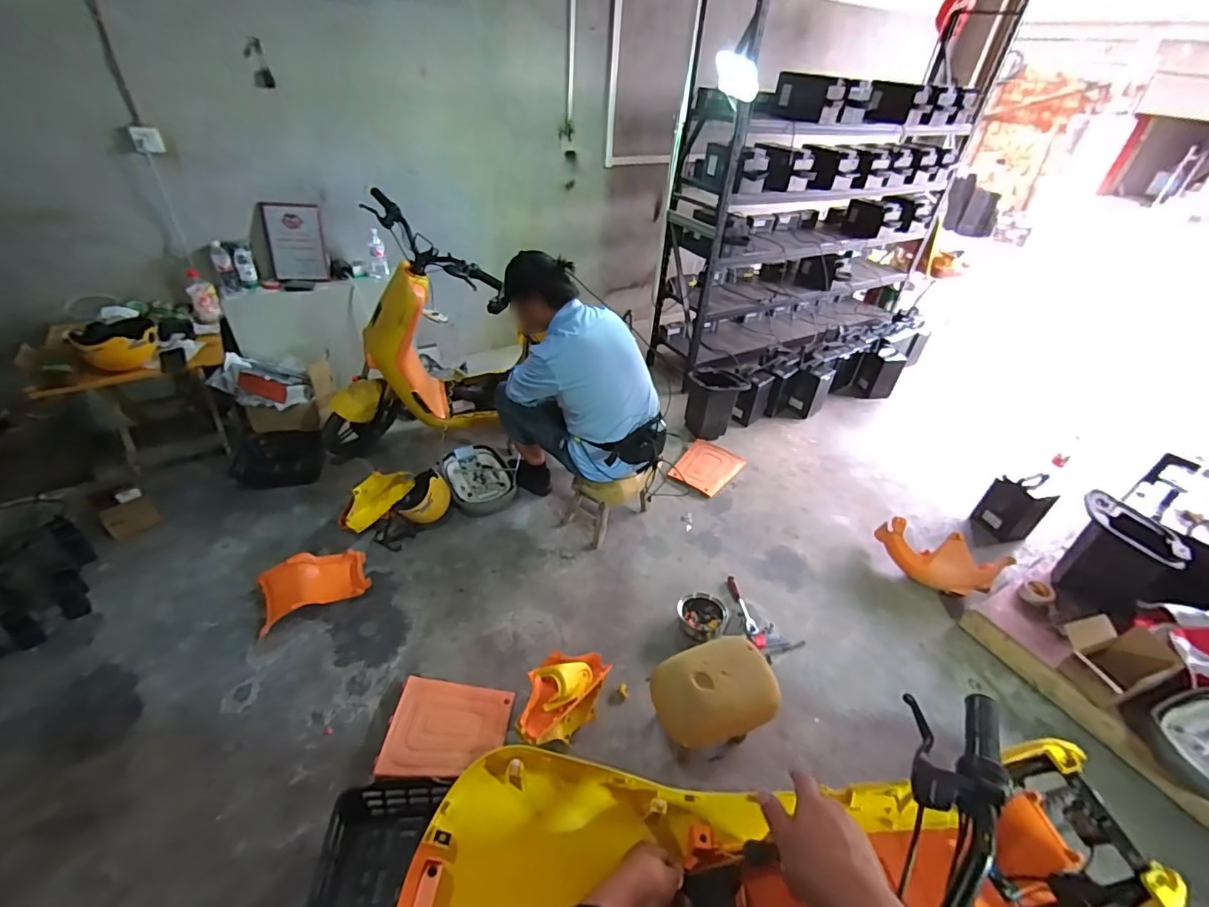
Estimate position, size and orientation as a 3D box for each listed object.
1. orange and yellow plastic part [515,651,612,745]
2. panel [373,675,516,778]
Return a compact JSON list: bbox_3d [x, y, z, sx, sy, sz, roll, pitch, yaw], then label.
[{"bbox_3d":[-0.122,0.692,1.497,0.184,0.129,0.301,34,46,31],"label":"orange and yellow plastic part"},{"bbox_3d":[-0.450,0.798,1.504,0.327,0.033,0.259,11,47,-3],"label":"panel"}]

